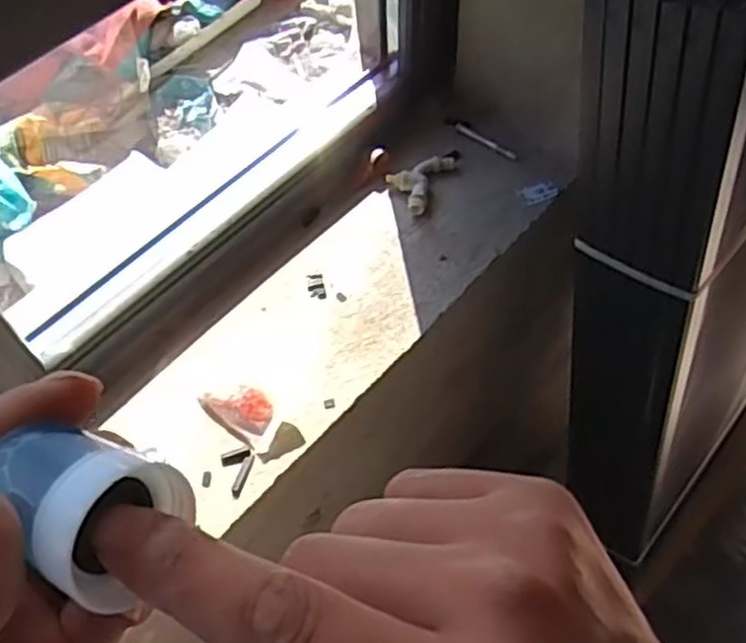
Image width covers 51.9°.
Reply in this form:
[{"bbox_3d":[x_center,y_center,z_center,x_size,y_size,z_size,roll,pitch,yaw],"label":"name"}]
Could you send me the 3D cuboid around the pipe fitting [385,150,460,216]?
[{"bbox_3d":[0.059,-0.183,0.953,0.063,0.024,0.112,26,64,17],"label":"pipe fitting"}]

